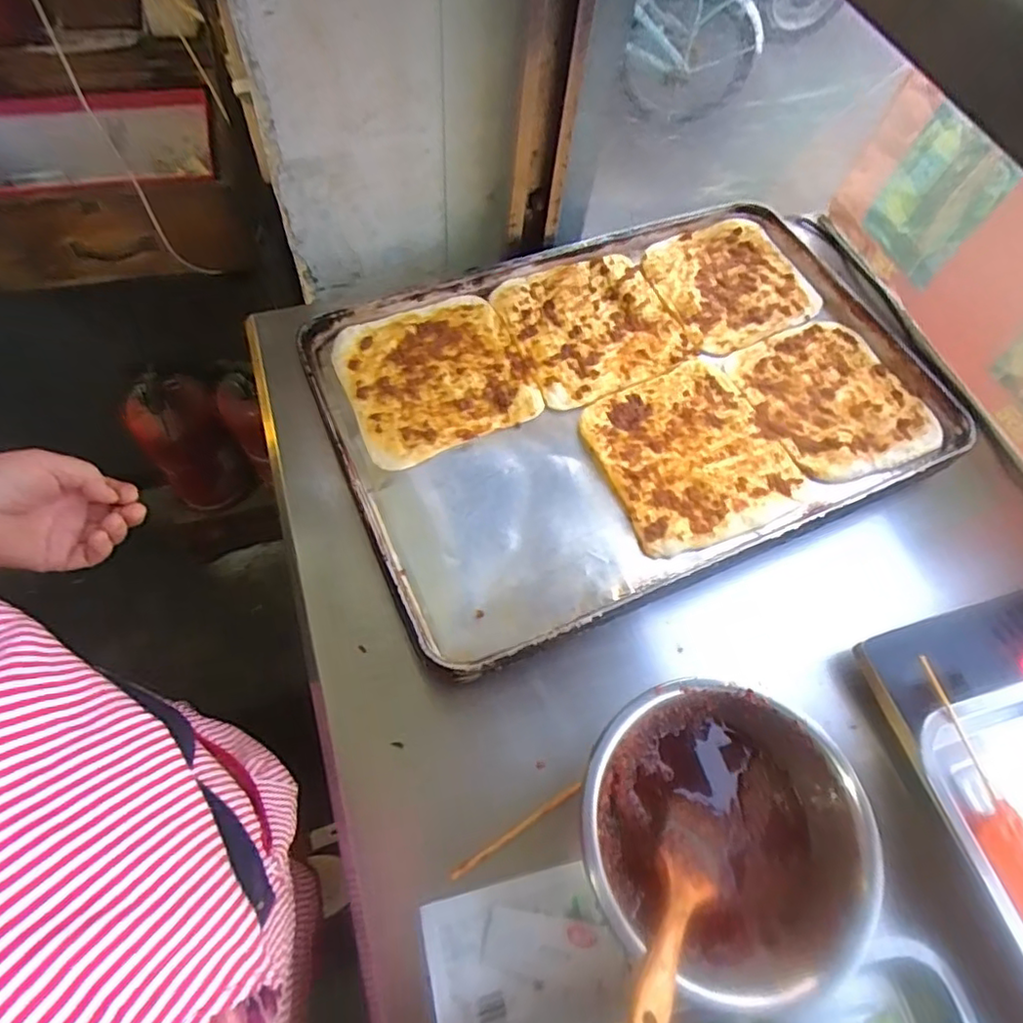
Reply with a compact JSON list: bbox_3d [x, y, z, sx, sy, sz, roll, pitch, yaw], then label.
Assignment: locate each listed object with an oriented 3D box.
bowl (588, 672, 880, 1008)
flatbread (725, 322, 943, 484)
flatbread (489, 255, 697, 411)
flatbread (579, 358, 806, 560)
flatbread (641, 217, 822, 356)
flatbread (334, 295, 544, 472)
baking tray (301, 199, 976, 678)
[{"bbox_3d":[0.148,0.232,0.446,0.198,0.079,0.184,3,62,-5],"label":"bowl"},{"bbox_3d":[0.341,-0.121,0.657,0.180,0.015,0.186,-20,67,-12],"label":"flatbread"},{"bbox_3d":[0.092,-0.206,0.680,0.186,0.012,0.177,-22,67,-13],"label":"flatbread"},{"bbox_3d":[0.177,-0.058,0.612,0.178,0.013,0.187,-19,67,-12],"label":"flatbread"},{"bbox_3d":[0.260,-0.271,0.732,0.182,0.012,0.175,-24,68,-14],"label":"flatbread"},{"bbox_3d":[-0.078,-0.142,0.632,0.184,0.014,0.177,-24,68,-14],"label":"flatbread"},{"bbox_3d":[0.131,-0.132,0.643,0.629,0.038,0.414,-22,67,-13],"label":"baking tray"}]

